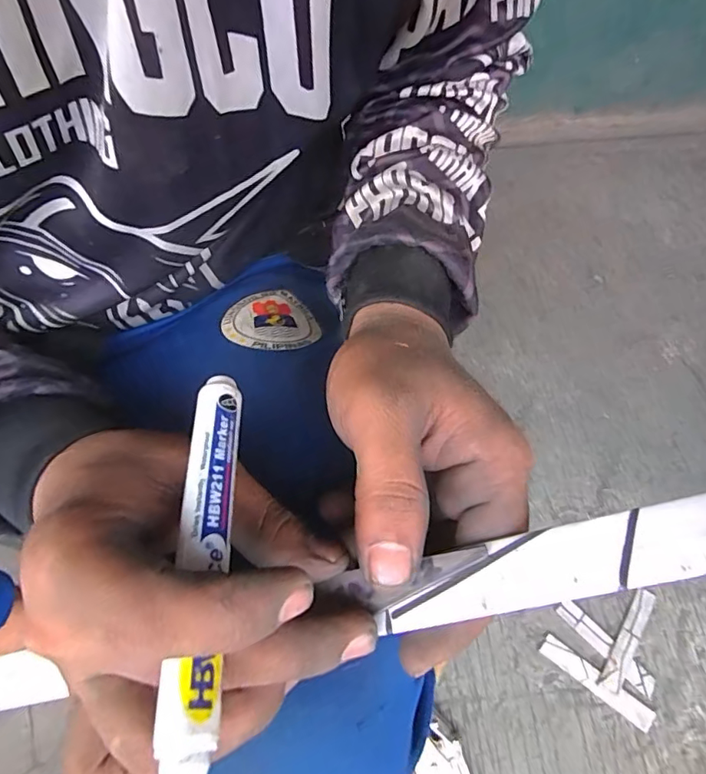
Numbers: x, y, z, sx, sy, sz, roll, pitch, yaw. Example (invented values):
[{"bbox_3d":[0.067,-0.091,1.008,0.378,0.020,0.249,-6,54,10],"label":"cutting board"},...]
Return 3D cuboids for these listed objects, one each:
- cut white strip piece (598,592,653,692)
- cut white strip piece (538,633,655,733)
[{"bbox_3d":[0.333,0.305,0.602,0.024,0.008,0.129,32,70,14],"label":"cut white strip piece"},{"bbox_3d":[0.285,0.345,0.582,0.136,0.004,0.024,35,75,16],"label":"cut white strip piece"}]

